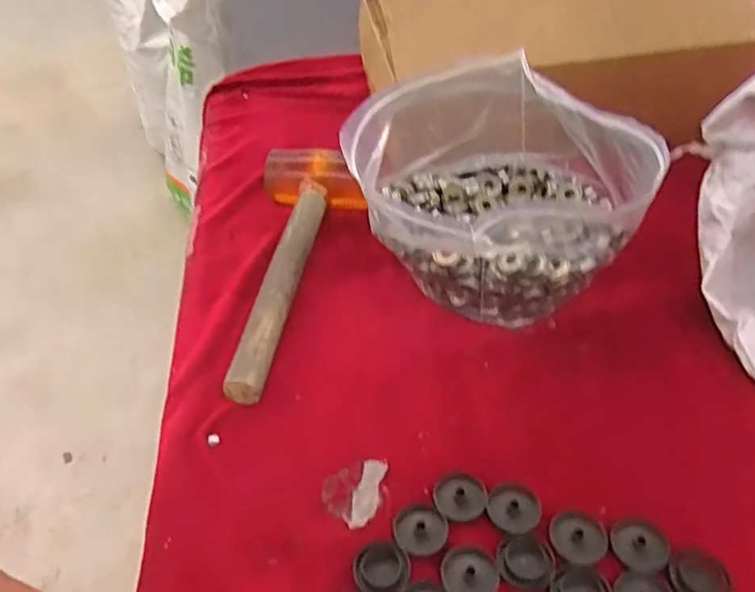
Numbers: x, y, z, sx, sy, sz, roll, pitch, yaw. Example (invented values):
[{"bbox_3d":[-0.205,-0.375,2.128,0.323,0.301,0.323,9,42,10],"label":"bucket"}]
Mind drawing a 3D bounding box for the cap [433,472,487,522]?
[{"bbox_3d":[0.053,0.129,0.402,0.032,0.004,0.031,-2,45,2],"label":"cap"}]

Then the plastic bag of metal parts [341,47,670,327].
[{"bbox_3d":[0.083,-0.083,0.488,0.204,0.187,0.137,-9,45,-5],"label":"plastic bag of metal parts"}]

